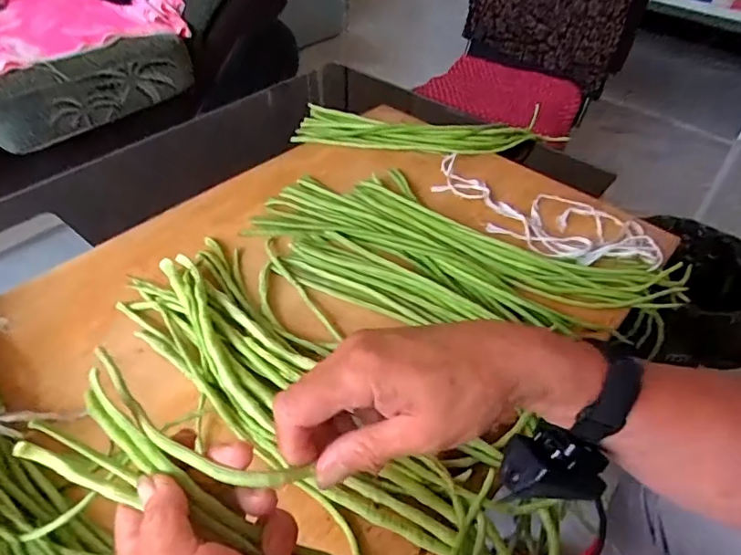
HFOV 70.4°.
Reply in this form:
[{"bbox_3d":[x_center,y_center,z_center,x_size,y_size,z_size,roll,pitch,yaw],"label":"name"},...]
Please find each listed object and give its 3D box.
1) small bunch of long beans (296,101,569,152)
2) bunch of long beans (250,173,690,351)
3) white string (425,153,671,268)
[{"bbox_3d":[0.083,-0.230,0.828,0.391,0.041,0.101,2,44,-1],"label":"small bunch of long beans"},{"bbox_3d":[0.094,-0.013,0.616,0.476,0.050,0.224,22,44,19],"label":"bunch of long beans"},{"bbox_3d":[0.213,-0.085,0.680,0.310,0.019,0.137,29,50,25],"label":"white string"}]

